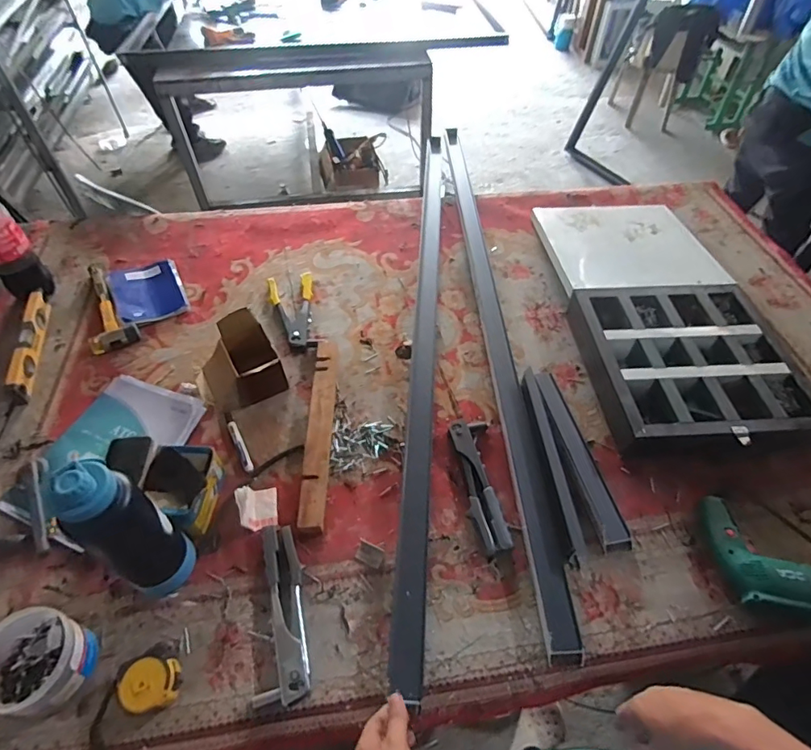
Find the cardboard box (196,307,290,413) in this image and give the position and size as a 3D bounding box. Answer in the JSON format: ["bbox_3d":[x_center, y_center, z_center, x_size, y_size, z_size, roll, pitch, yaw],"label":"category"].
[{"bbox_3d":[-0.333,-0.018,0.945,0.157,0.122,0.144,-24,56,-17],"label":"cardboard box"}]

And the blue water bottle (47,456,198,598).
[{"bbox_3d":[-0.373,0.213,0.650,0.084,0.293,0.099,29,58,20],"label":"blue water bottle"}]

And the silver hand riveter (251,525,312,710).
[{"bbox_3d":[-0.190,0.346,0.720,0.074,0.028,0.249,-10,53,-8],"label":"silver hand riveter"}]

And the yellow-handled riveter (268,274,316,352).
[{"bbox_3d":[-0.257,-0.147,1.117,0.102,0.024,0.236,-11,53,-9],"label":"yellow-handled riveter"}]

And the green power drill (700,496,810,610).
[{"bbox_3d":[0.568,0.308,0.734,0.135,0.063,0.263,-35,60,-24],"label":"green power drill"}]

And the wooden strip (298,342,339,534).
[{"bbox_3d":[-0.162,0.095,0.918,0.044,0.027,0.412,-2,53,-1],"label":"wooden strip"}]

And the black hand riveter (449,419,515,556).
[{"bbox_3d":[0.131,0.187,0.851,0.068,0.020,0.244,-4,53,-3],"label":"black hand riveter"}]

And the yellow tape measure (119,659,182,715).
[{"bbox_3d":[-0.344,0.418,0.644,0.071,0.057,0.057,-4,53,-3],"label":"yellow tape measure"}]

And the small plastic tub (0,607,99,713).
[{"bbox_3d":[-0.498,0.387,0.650,0.134,0.081,0.119,14,54,10],"label":"small plastic tub"}]

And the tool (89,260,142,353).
[{"bbox_3d":[-0.688,-0.175,1.120,0.095,0.026,0.310,-20,55,-15],"label":"tool"}]

